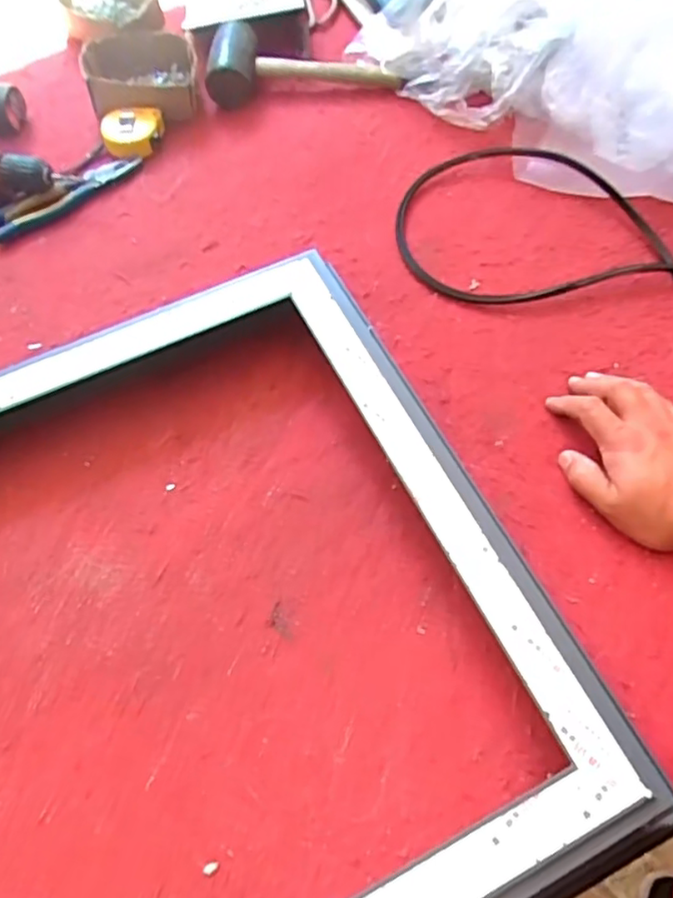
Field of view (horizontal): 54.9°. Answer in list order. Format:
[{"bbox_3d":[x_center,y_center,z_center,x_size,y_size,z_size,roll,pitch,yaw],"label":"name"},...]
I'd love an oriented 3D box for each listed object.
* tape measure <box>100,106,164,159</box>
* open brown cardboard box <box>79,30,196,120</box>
[{"bbox_3d":[-0.252,-0.392,0.798,0.072,0.026,0.062,2,62,3],"label":"tape measure"},{"bbox_3d":[-0.255,-0.480,0.844,0.153,0.058,0.114,0,62,2],"label":"open brown cardboard box"}]

